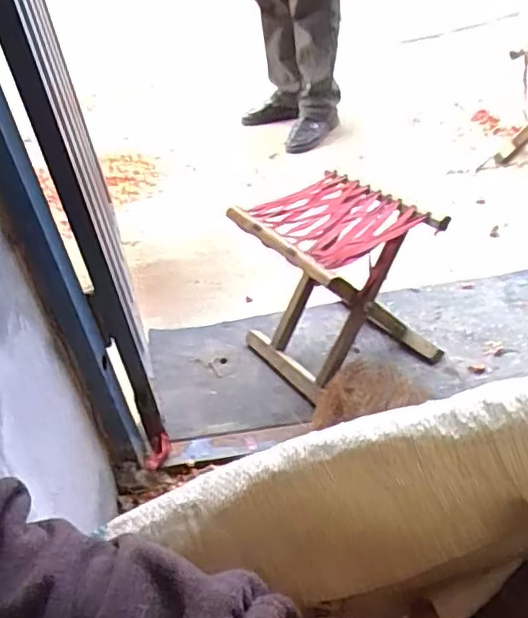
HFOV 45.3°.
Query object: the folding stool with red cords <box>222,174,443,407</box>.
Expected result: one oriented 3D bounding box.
[{"bbox_3d":[0.123,-0.032,1.100,0.250,0.304,0.269,-33,45,-25],"label":"folding stool with red cords"}]

